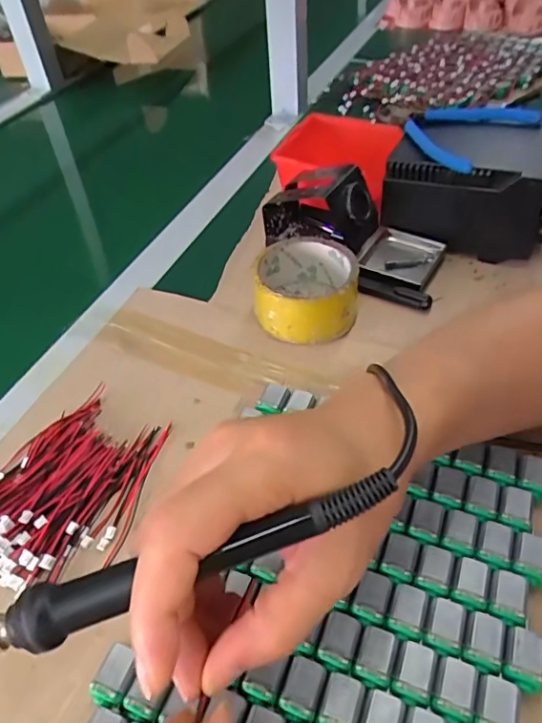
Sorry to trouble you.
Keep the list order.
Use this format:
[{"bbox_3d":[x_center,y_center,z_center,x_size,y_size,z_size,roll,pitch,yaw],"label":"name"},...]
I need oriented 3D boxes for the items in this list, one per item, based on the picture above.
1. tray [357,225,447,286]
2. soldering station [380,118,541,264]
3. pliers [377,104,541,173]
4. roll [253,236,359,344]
[{"bbox_3d":[0.118,-0.097,0.495,0.068,0.015,0.069,18,51,21],"label":"tray"},{"bbox_3d":[0.197,-0.169,0.504,0.152,0.085,0.115,21,51,22],"label":"soldering station"},{"bbox_3d":[0.167,-0.230,0.510,0.128,0.018,0.145,34,58,27],"label":"pliers"},{"bbox_3d":[0.030,-0.061,0.446,0.082,0.046,0.082,-2,46,2],"label":"roll"}]

